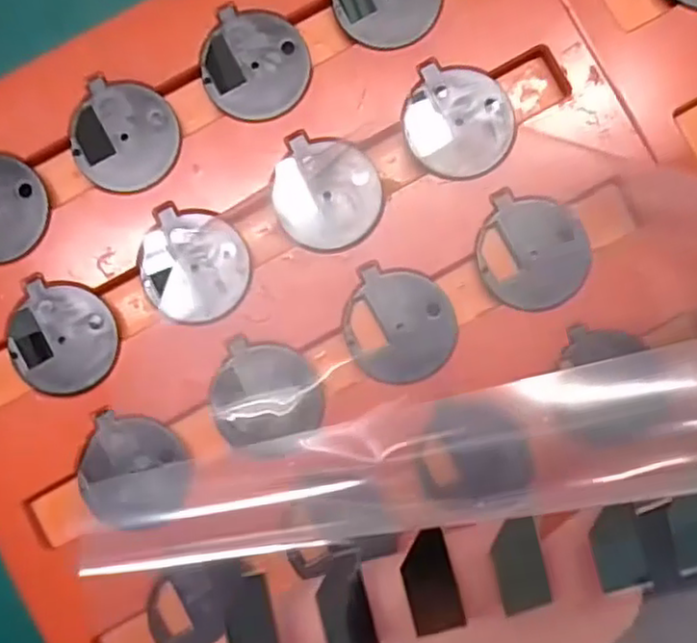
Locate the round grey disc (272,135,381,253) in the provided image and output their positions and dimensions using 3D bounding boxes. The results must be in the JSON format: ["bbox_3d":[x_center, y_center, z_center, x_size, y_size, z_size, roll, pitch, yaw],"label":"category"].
[{"bbox_3d":[-0.006,-0.035,0.178,0.028,0.004,0.029,0,84,1],"label":"round grey disc"}]

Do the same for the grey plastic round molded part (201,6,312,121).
[{"bbox_3d":[-0.025,-0.070,0.180,0.030,0.004,0.028,0,84,1],"label":"grey plastic round molded part"}]

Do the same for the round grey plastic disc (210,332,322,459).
[{"bbox_3d":[-0.022,0.020,0.178,0.029,0.004,0.030,-2,84,1],"label":"round grey plastic disc"}]

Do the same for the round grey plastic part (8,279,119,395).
[{"bbox_3d":[-0.077,0.005,0.177,0.027,0.004,0.027,0,84,1],"label":"round grey plastic part"}]

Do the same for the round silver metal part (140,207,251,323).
[{"bbox_3d":[-0.041,-0.014,0.178,0.029,0.004,0.028,0,84,1],"label":"round silver metal part"}]

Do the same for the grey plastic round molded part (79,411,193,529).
[{"bbox_3d":[-0.056,0.039,0.175,0.027,0.005,0.027,9,85,2],"label":"grey plastic round molded part"}]

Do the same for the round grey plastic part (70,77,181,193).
[{"bbox_3d":[-0.061,-0.050,0.180,0.028,0.004,0.028,0,84,1],"label":"round grey plastic part"}]

